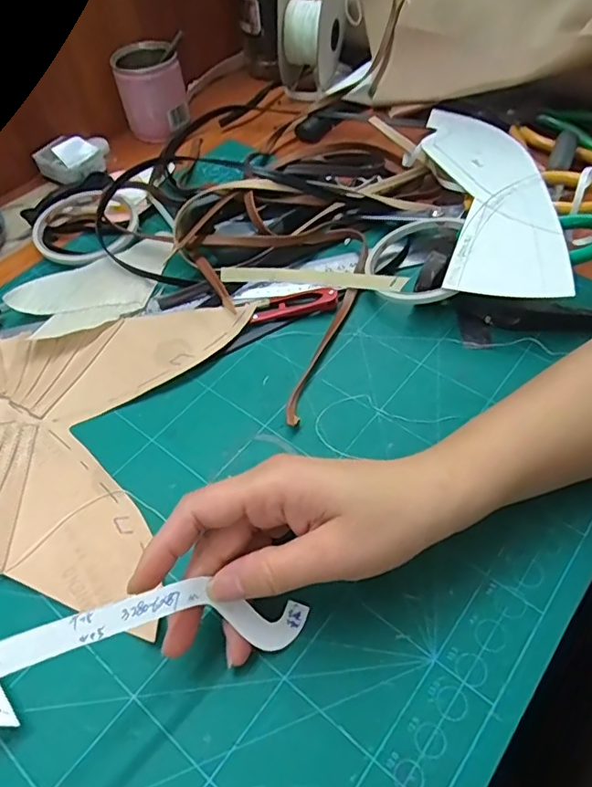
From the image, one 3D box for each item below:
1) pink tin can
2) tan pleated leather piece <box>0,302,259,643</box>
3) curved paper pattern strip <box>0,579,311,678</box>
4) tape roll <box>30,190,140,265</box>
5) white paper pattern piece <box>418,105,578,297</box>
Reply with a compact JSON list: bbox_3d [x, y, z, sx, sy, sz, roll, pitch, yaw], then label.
[{"bbox_3d":[-0.146,-0.308,0.551,0.066,0.067,0.073,-14,55,-8],"label":"pink tin can"},{"bbox_3d":[-0.158,0.015,0.344,0.208,0.011,0.206,6,54,6],"label":"tan pleated leather piece"},{"bbox_3d":[-0.079,0.106,0.215,0.195,0.004,0.040,-4,79,-36],"label":"curved paper pattern strip"},{"bbox_3d":[-0.178,-0.143,0.461,0.086,0.008,0.088,-1,54,2],"label":"tape roll"},{"bbox_3d":[0.155,-0.167,0.444,0.086,0.042,0.256,3,54,4],"label":"white paper pattern piece"}]

